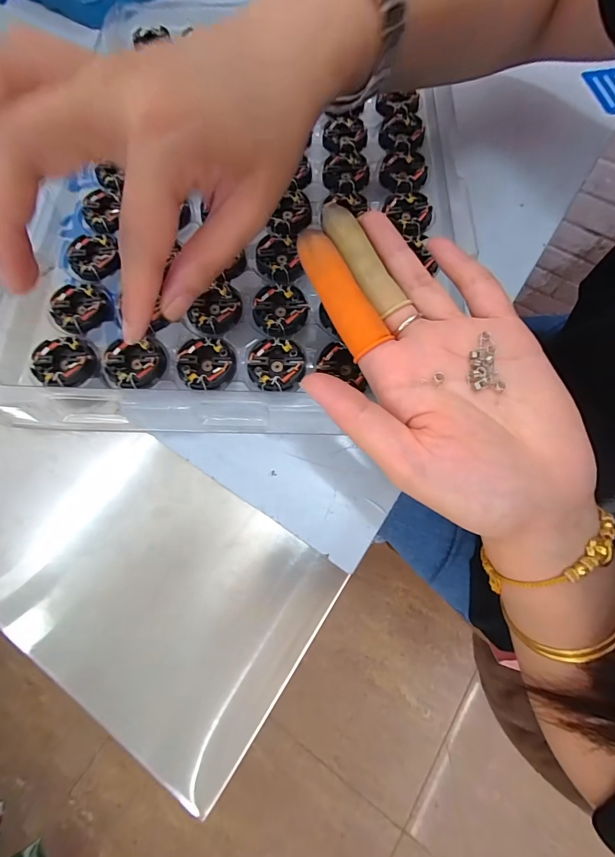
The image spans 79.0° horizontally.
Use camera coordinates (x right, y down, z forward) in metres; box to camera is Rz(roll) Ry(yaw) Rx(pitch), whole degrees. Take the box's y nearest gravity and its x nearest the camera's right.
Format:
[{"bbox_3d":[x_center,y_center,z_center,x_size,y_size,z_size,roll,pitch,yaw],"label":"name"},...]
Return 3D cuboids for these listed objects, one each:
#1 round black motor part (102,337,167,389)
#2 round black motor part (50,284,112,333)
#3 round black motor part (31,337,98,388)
[{"bbox_3d":[-0.097,-0.036,0.209,0.032,0.009,0.029,-17,71,-7],"label":"round black motor part"},{"bbox_3d":[-0.135,-0.072,0.222,0.031,0.006,0.033,0,70,0],"label":"round black motor part"},{"bbox_3d":[-0.137,-0.037,0.209,0.032,0.007,0.029,39,74,13],"label":"round black motor part"}]

